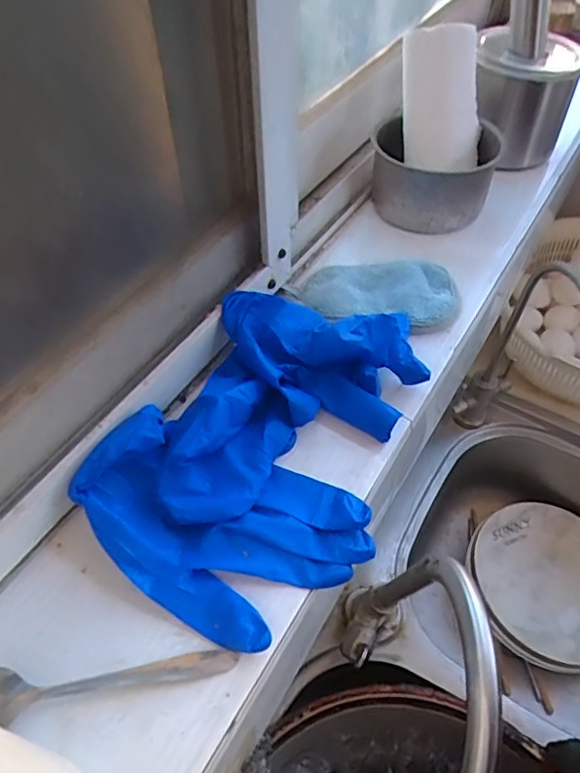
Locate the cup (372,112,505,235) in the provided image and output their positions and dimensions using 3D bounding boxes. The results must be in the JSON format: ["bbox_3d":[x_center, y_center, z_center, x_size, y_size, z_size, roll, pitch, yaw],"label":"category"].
[{"bbox_3d":[0.119,-0.181,0.477,0.103,0.060,0.082,13,52,10],"label":"cup"}]

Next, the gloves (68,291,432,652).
[{"bbox_3d":[-0.011,0.030,0.320,0.141,0.045,0.197,24,55,18],"label":"gloves"}]

